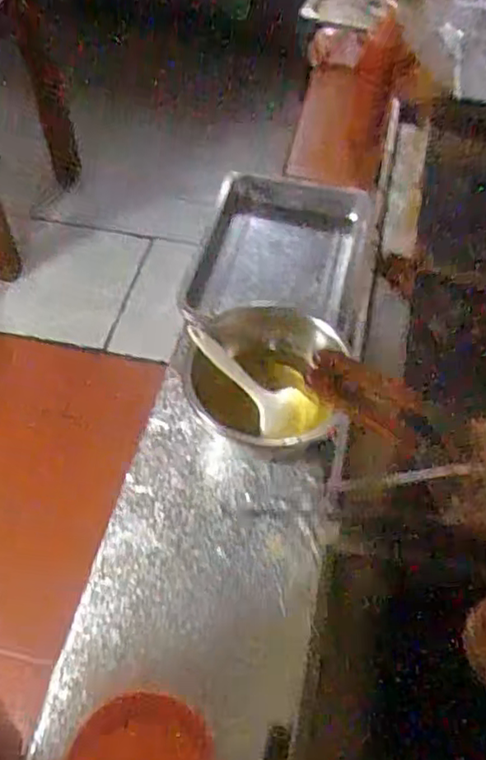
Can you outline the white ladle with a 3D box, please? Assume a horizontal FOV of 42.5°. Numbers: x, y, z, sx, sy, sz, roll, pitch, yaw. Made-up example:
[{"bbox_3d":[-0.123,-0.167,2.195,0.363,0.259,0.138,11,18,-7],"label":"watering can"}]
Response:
[{"bbox_3d":[-0.006,-0.006,0.834,0.181,0.037,0.067,43,59,-19],"label":"white ladle"}]

